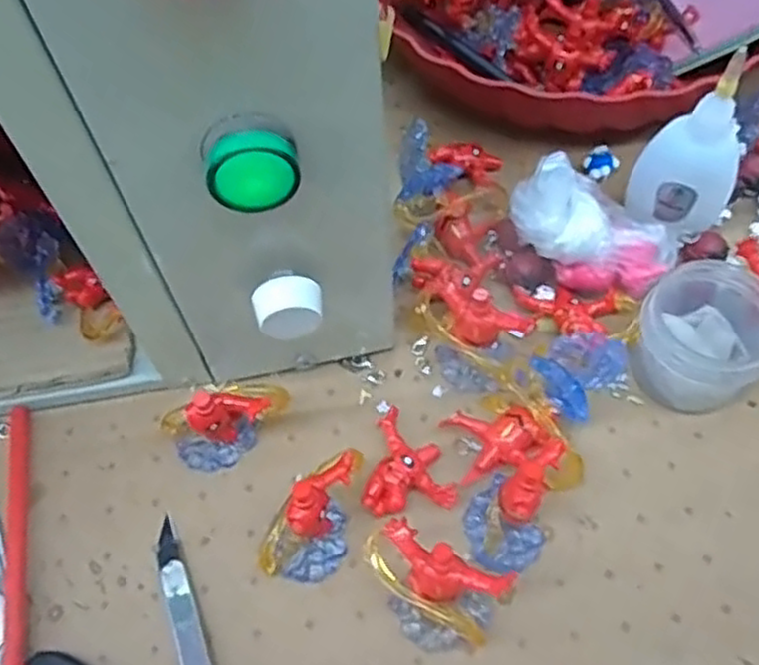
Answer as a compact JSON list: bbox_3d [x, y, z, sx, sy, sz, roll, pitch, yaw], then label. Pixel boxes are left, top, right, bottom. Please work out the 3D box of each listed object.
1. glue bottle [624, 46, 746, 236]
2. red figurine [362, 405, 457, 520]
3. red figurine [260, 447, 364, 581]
[{"bbox_3d":[0.143,-0.082,0.341,0.023,0.092,0.042,-39,65,-19],"label":"glue bottle"},{"bbox_3d":[0.015,0.056,0.316,0.037,0.016,0.048,7,60,7],"label":"red figurine"},{"bbox_3d":[-0.023,0.074,0.291,0.053,0.045,0.025,-36,64,-17],"label":"red figurine"}]

